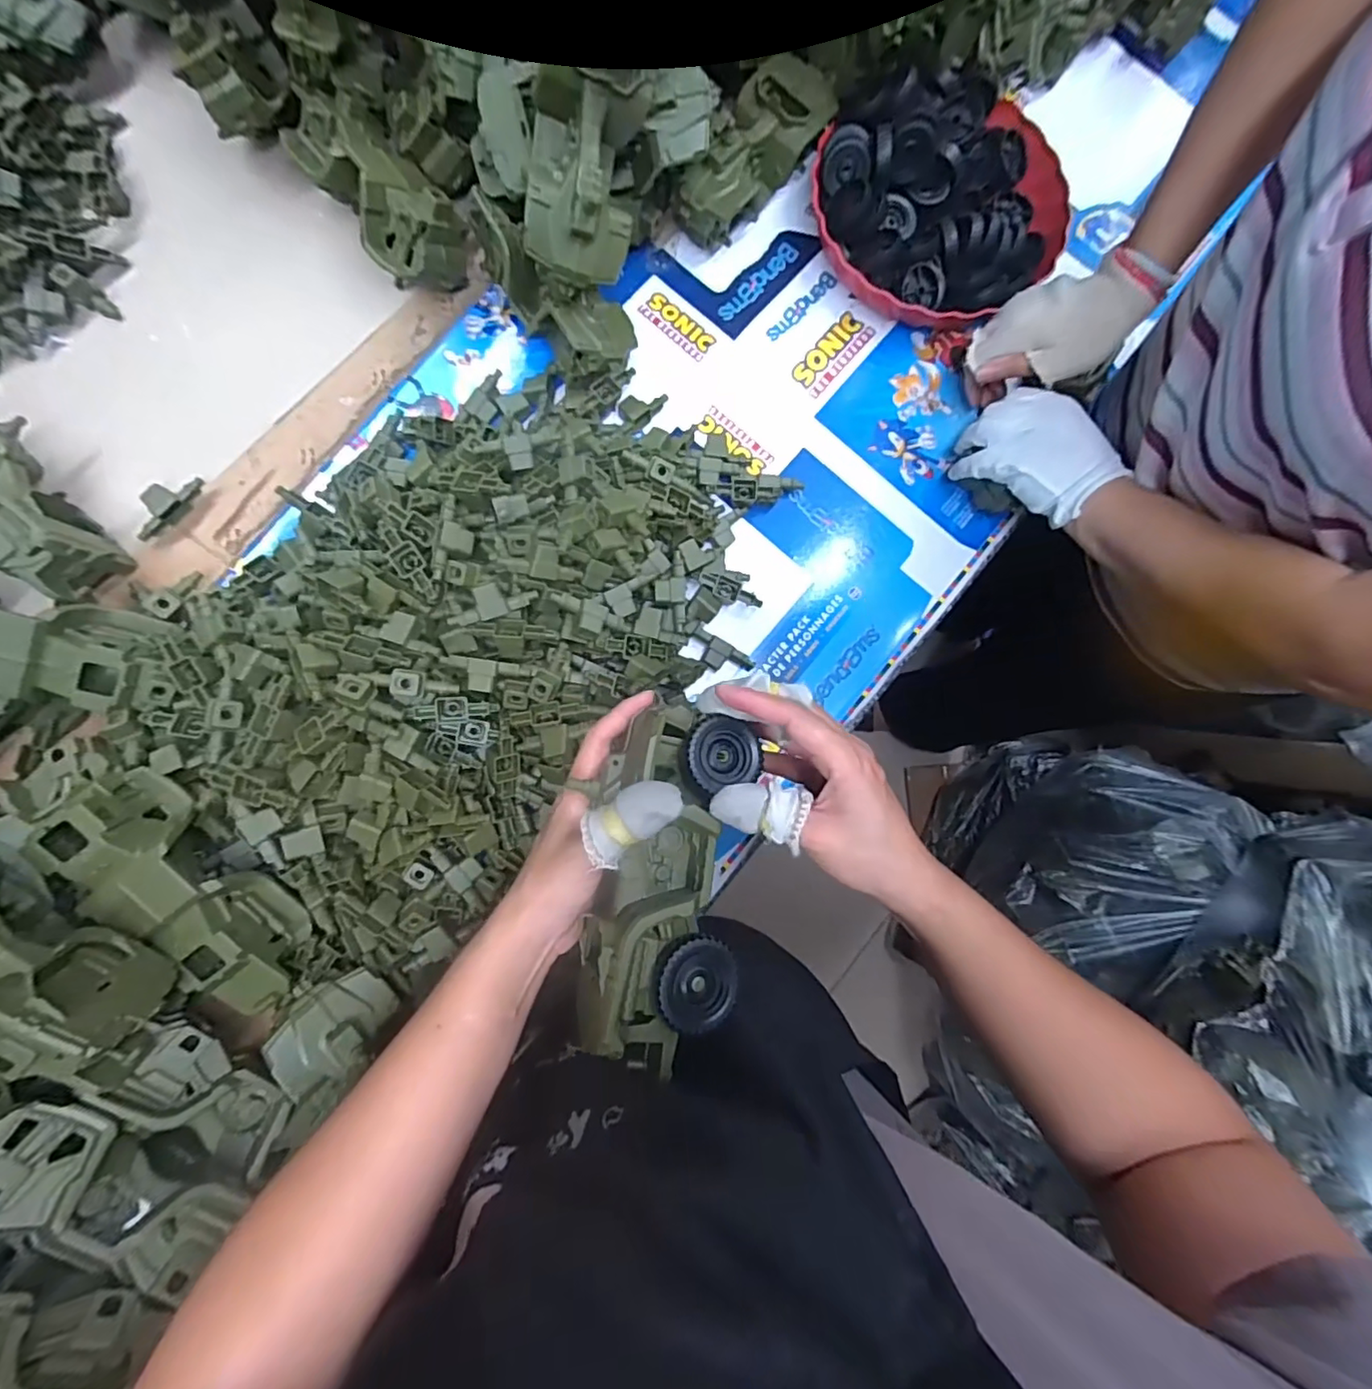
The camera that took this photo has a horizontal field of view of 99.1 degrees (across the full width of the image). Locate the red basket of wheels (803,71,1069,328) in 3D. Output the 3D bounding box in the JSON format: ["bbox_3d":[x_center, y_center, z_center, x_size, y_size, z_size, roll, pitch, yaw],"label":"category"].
[{"bbox_3d":[0.248,-0.466,0.548,0.234,0.092,0.213,0,84,-4],"label":"red basket of wheels"}]

